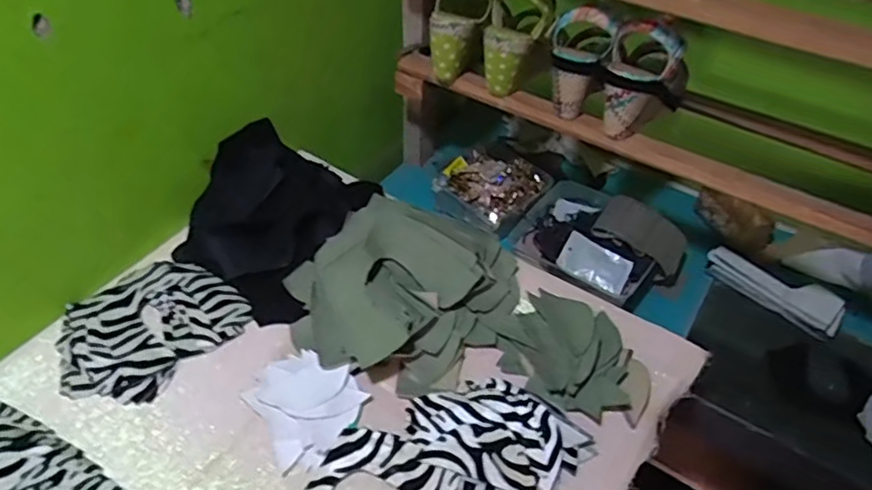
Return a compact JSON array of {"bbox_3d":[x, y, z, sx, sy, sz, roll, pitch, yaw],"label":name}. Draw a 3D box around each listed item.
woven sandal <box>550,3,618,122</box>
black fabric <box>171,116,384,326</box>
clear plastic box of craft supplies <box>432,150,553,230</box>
[{"bbox_3d":[0.183,-0.244,0.786,0.077,0.127,0.114,12,45,8],"label":"woven sandal"},{"bbox_3d":[-0.205,-0.041,0.769,0.204,0.069,0.247,18,48,14],"label":"black fabric"},{"bbox_3d":[0.087,-0.103,1.001,0.155,0.033,0.131,32,51,25],"label":"clear plastic box of craft supplies"}]

